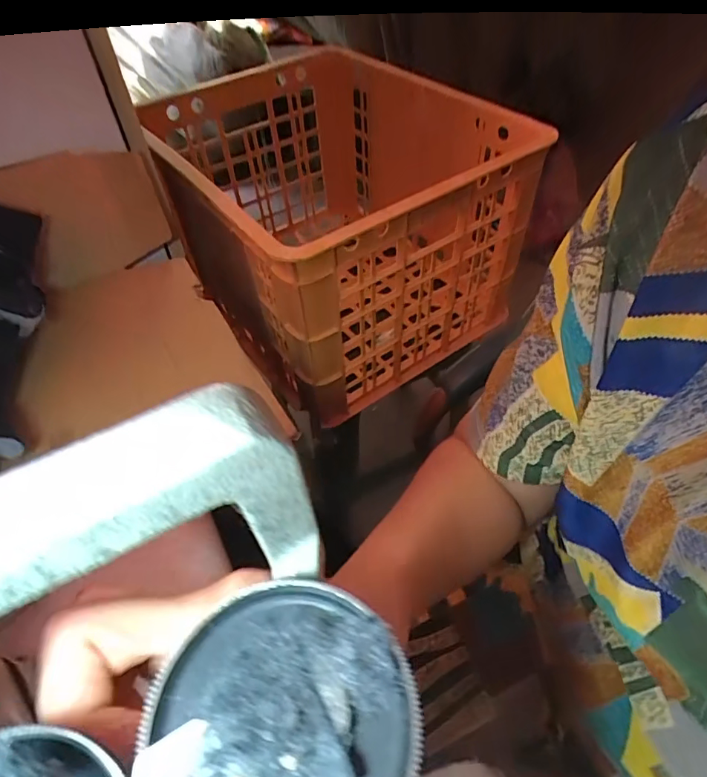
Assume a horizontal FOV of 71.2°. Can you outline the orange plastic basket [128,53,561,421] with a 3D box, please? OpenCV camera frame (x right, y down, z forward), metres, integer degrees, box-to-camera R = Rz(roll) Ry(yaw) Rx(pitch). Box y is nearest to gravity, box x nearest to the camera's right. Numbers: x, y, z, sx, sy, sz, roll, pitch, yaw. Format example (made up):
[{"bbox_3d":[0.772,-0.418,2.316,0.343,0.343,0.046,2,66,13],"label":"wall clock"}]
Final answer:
[{"bbox_3d":[-0.045,-0.256,0.734,0.391,0.283,0.504,-29,53,-19],"label":"orange plastic basket"}]

